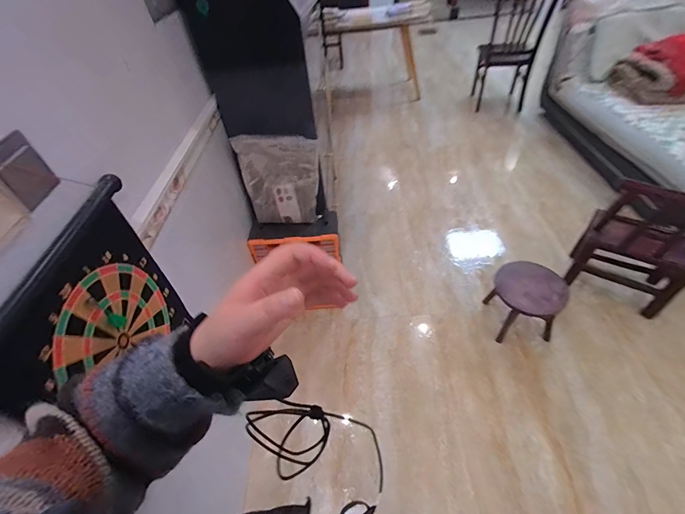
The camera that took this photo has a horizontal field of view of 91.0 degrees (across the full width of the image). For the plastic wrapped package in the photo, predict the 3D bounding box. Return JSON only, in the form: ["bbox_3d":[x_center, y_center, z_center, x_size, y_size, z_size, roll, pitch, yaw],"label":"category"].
[{"bbox_3d":[-0.240,-0.294,1.319,0.302,0.356,0.067,-4,46,2],"label":"plastic wrapped package"}]

